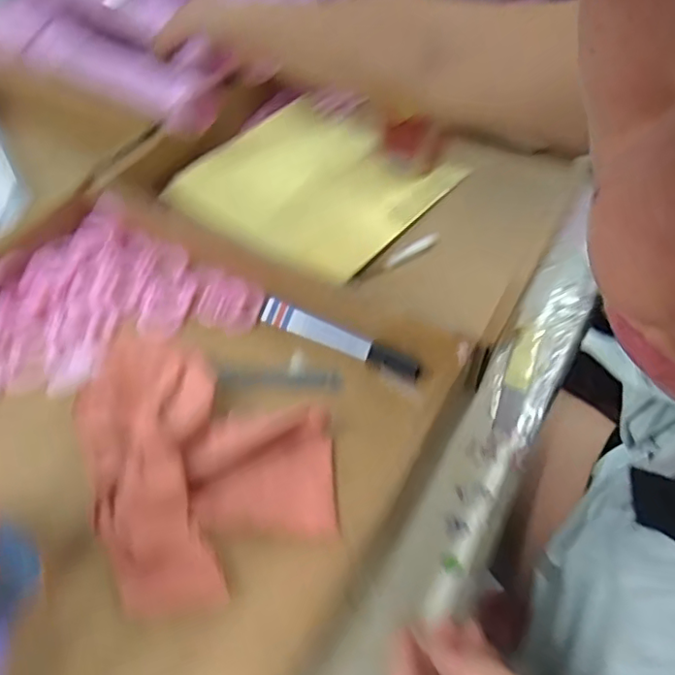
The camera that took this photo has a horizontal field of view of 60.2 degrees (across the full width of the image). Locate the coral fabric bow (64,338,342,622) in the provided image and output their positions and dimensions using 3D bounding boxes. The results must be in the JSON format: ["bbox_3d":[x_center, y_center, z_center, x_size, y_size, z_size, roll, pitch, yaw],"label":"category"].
[{"bbox_3d":[-0.092,0.059,0.392,0.147,0.028,0.206,-20,54,-17],"label":"coral fabric bow"}]

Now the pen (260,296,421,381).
[{"bbox_3d":[-0.001,0.003,0.452,0.135,0.020,0.016,23,54,16],"label":"pen"}]

